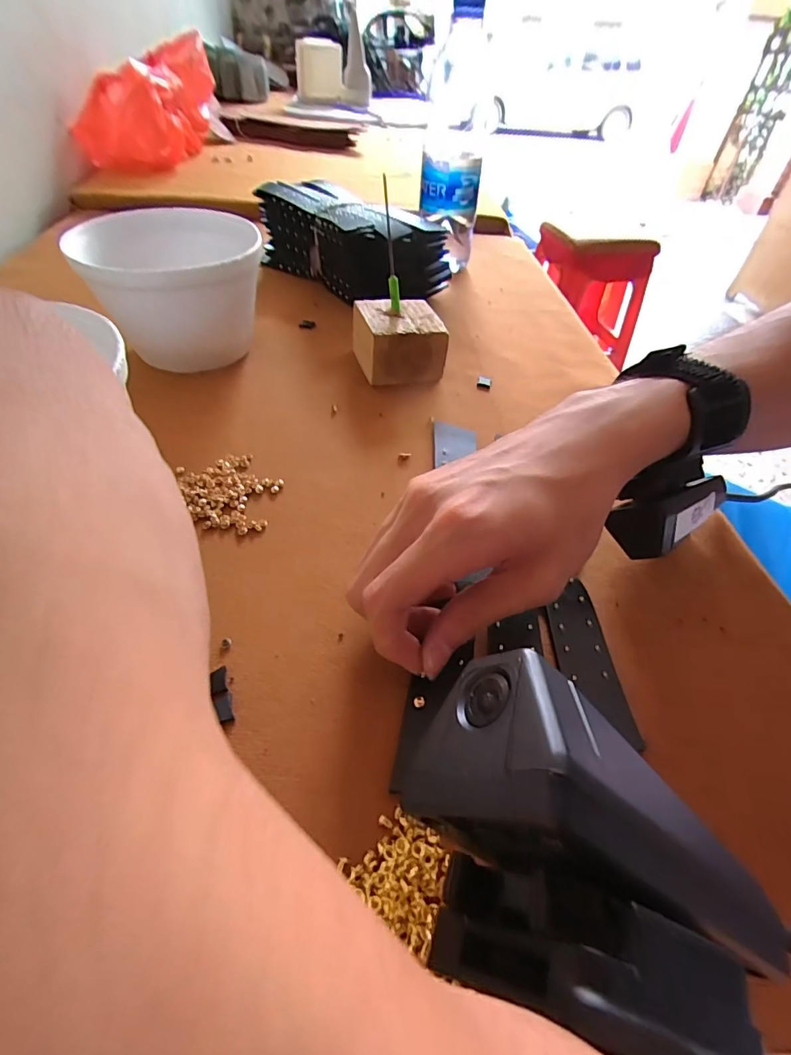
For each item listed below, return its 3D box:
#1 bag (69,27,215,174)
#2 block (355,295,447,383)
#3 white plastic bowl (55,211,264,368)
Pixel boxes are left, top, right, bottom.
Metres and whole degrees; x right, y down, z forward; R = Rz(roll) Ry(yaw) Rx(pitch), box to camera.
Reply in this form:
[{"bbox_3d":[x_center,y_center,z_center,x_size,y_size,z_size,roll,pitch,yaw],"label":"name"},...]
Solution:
[{"bbox_3d":[-0.377,-0.673,0.746,0.133,0.128,0.280,11,61,4],"label":"bag"},{"bbox_3d":[0.003,-0.151,0.371,0.065,0.044,0.069,-10,49,-15],"label":"block"},{"bbox_3d":[-0.166,-0.181,0.356,0.125,0.081,0.132,-14,51,-18],"label":"white plastic bowl"}]

